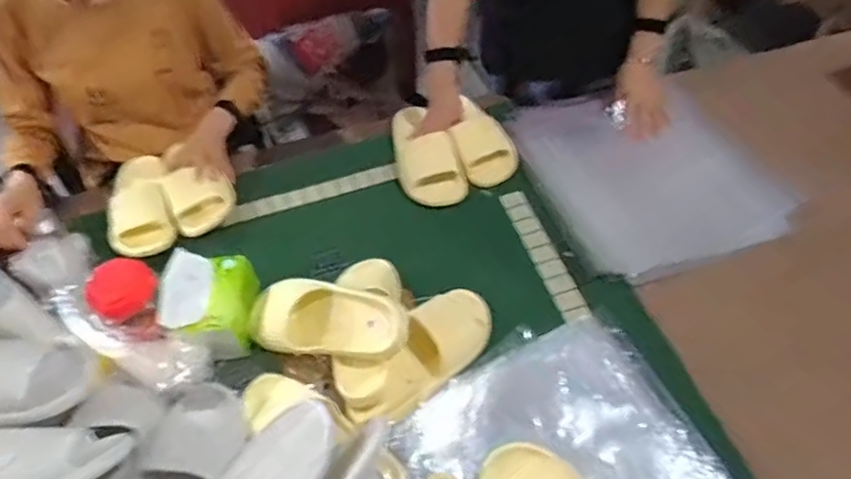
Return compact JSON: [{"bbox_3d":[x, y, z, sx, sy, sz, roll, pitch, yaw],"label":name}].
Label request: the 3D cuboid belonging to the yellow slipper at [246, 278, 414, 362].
[{"bbox_3d":[-0.136,0.115,0.843,0.242,0.068,0.106,8,93,20],"label":"yellow slipper"}]

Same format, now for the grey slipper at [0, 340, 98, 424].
[{"bbox_3d":[-0.535,0.178,0.720,0.257,0.083,0.102,-6,51,0],"label":"grey slipper"}]

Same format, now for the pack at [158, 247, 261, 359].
[{"bbox_3d":[-0.316,0.094,0.860,0.117,0.085,0.141,-5,51,0],"label":"pack"}]

